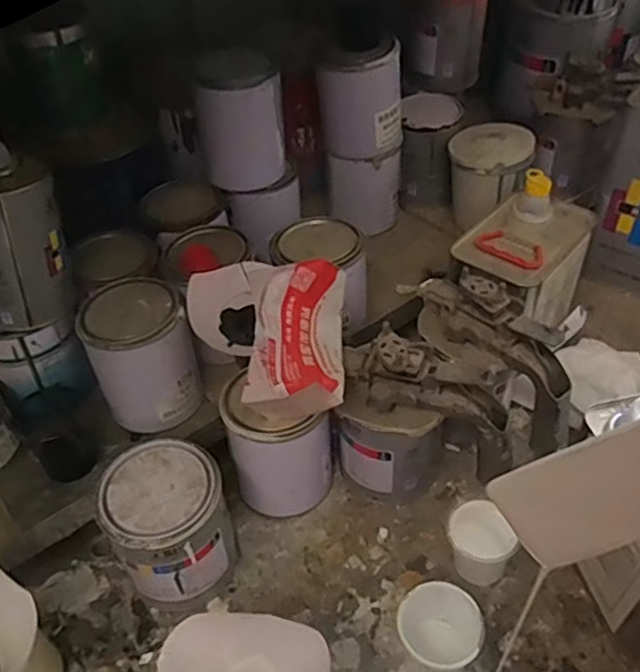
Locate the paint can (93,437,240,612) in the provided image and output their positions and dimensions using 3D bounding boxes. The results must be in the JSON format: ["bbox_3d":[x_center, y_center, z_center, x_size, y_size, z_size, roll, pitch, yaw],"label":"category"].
[{"bbox_3d":[-0.138,0.182,0.618,0.103,0.136,0.105,-2,45,2],"label":"paint can"}]

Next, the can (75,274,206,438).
[{"bbox_3d":[-0.190,0.020,0.705,0.103,0.121,0.110,-2,45,2],"label":"can"}]

